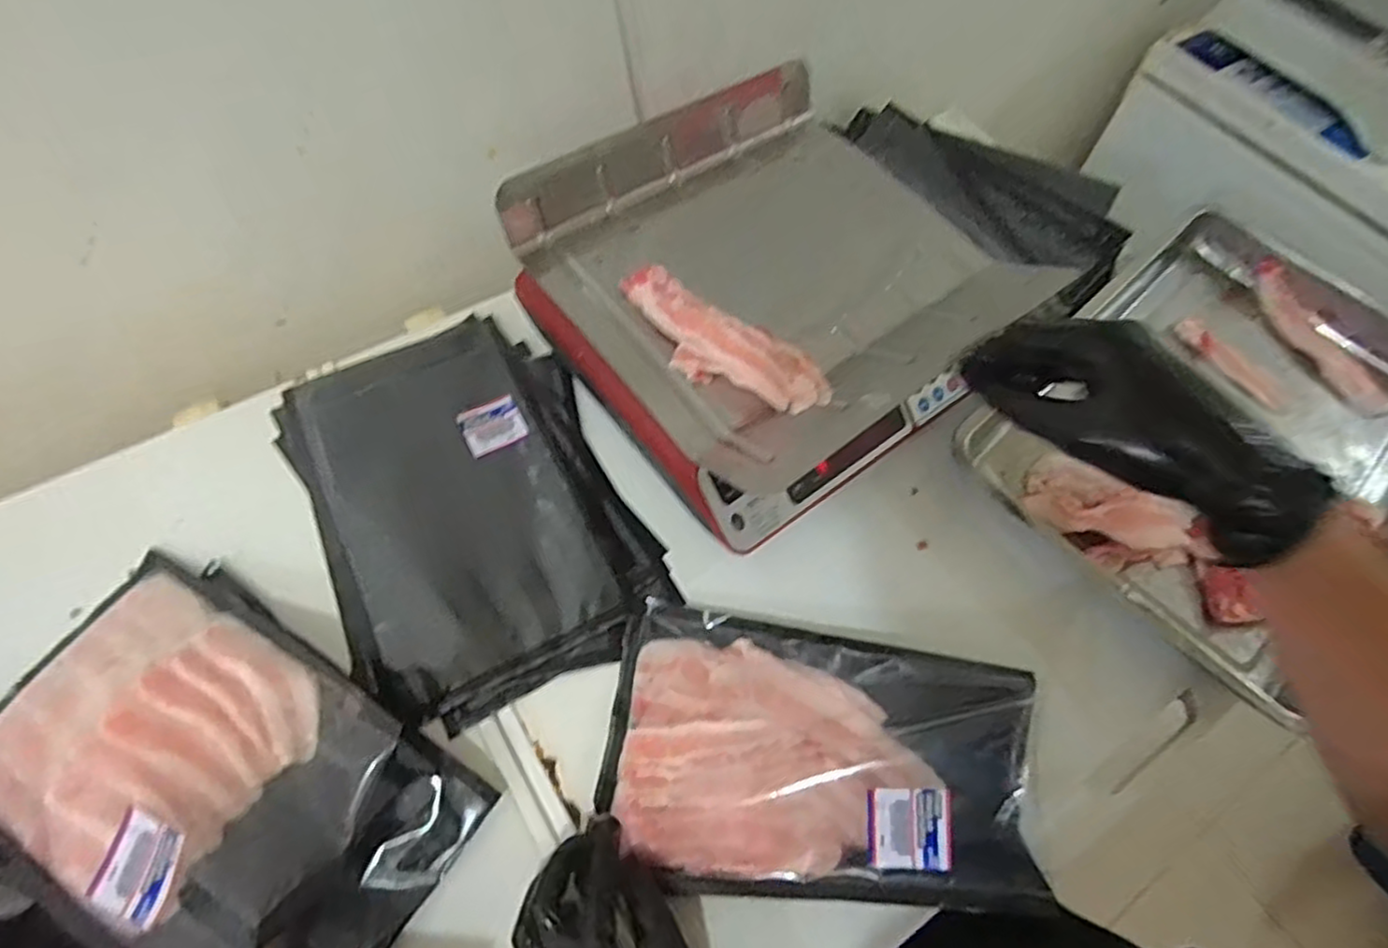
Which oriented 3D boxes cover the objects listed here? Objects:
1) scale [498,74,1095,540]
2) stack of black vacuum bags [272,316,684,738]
[{"bbox_3d":[0.070,-0.161,0.635,0.351,0.151,0.335,-33,66,-19],"label":"scale"},{"bbox_3d":[-0.192,0.020,0.598,0.241,0.021,0.342,-25,64,-16],"label":"stack of black vacuum bags"}]

